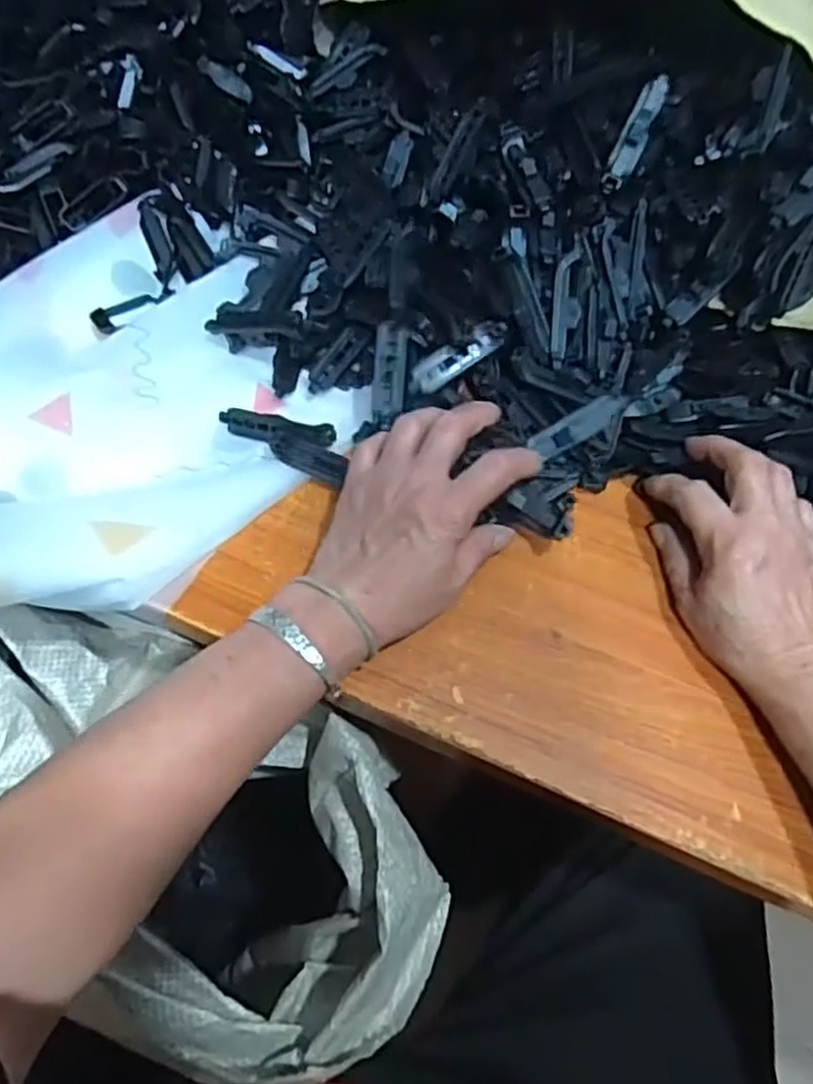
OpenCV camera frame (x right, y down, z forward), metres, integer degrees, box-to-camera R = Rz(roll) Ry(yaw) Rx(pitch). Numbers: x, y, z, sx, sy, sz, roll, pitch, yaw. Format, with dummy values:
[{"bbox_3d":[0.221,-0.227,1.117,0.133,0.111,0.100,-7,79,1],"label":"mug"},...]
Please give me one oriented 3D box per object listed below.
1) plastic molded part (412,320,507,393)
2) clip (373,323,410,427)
[{"bbox_3d":[0.035,-0.118,0.450,0.066,0.014,0.016,-33,68,-6],"label":"plastic molded part"},{"bbox_3d":[-0.010,-0.107,0.454,0.020,0.009,0.063,5,92,-1],"label":"clip"}]

